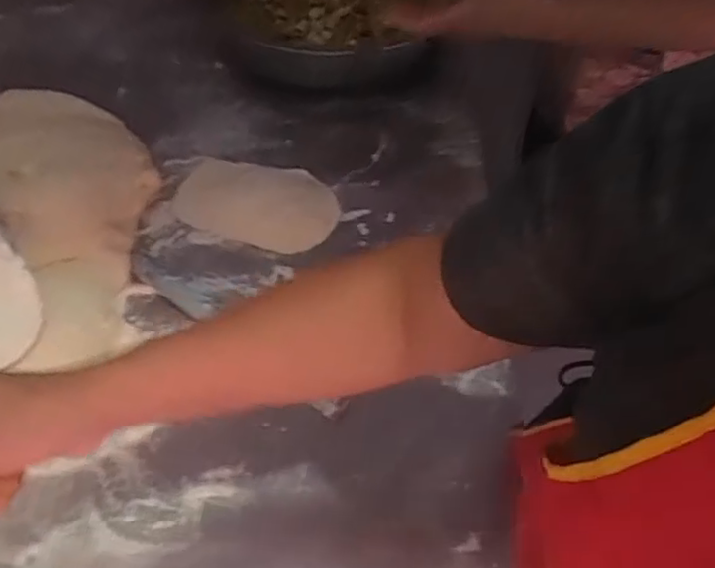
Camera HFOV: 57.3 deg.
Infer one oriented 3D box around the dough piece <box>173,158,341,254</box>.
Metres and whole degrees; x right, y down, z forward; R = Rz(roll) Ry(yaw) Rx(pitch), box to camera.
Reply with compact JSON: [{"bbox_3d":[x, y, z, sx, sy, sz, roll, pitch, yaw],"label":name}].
[{"bbox_3d":[-0.119,-0.097,0.782,0.187,0.030,0.107,13,57,6],"label":"dough piece"}]

